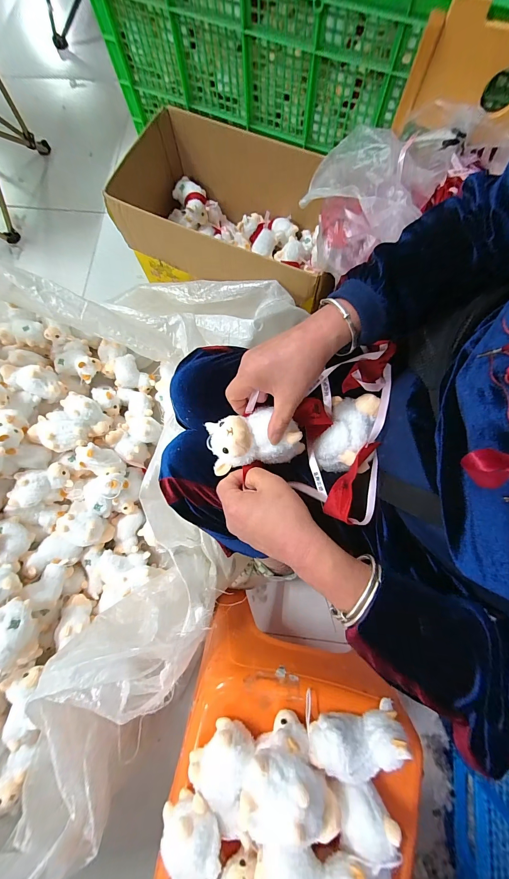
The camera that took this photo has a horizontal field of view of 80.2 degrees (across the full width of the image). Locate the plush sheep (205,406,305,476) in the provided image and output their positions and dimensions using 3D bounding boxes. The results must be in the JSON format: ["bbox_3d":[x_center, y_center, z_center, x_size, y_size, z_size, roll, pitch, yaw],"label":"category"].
[{"bbox_3d":[0.000,-0.006,0.352,0.111,0.042,0.065,-12,78,-1],"label":"plush sheep"}]

